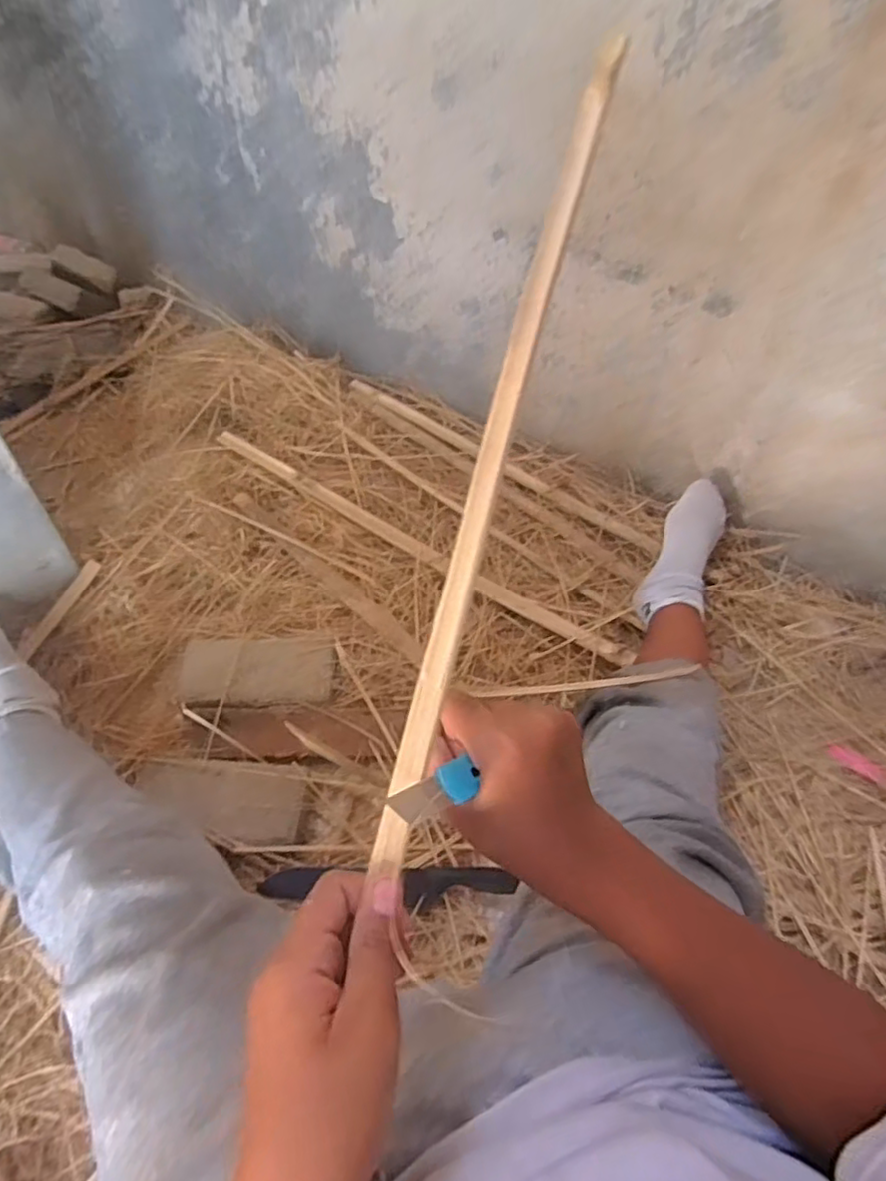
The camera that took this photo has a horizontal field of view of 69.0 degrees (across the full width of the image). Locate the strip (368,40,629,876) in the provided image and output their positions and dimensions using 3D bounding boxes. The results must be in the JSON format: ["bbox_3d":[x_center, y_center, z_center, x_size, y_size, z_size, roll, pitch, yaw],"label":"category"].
[{"bbox_3d":[0.034,-0.092,0.357,0.023,0.010,0.477,14,81,8],"label":"strip"}]

